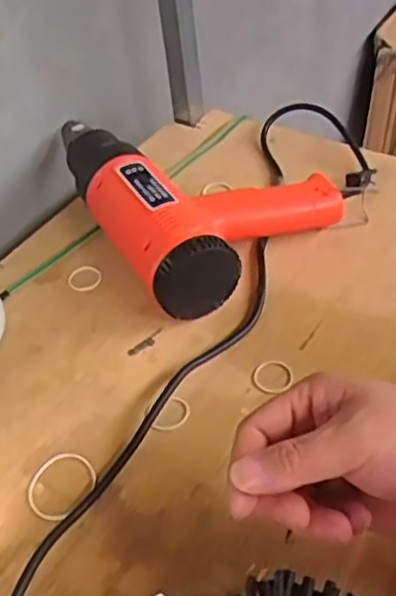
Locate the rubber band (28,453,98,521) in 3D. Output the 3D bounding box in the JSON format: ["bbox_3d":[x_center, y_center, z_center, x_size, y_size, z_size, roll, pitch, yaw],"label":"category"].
[{"bbox_3d":[-0.090,0.122,0.464,0.041,0.004,0.047,28,55,31],"label":"rubber band"}]

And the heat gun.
[{"bbox_3d":[-0.007,-0.108,0.635,0.188,0.072,0.265,-24,47,-16],"label":"heat gun"}]

